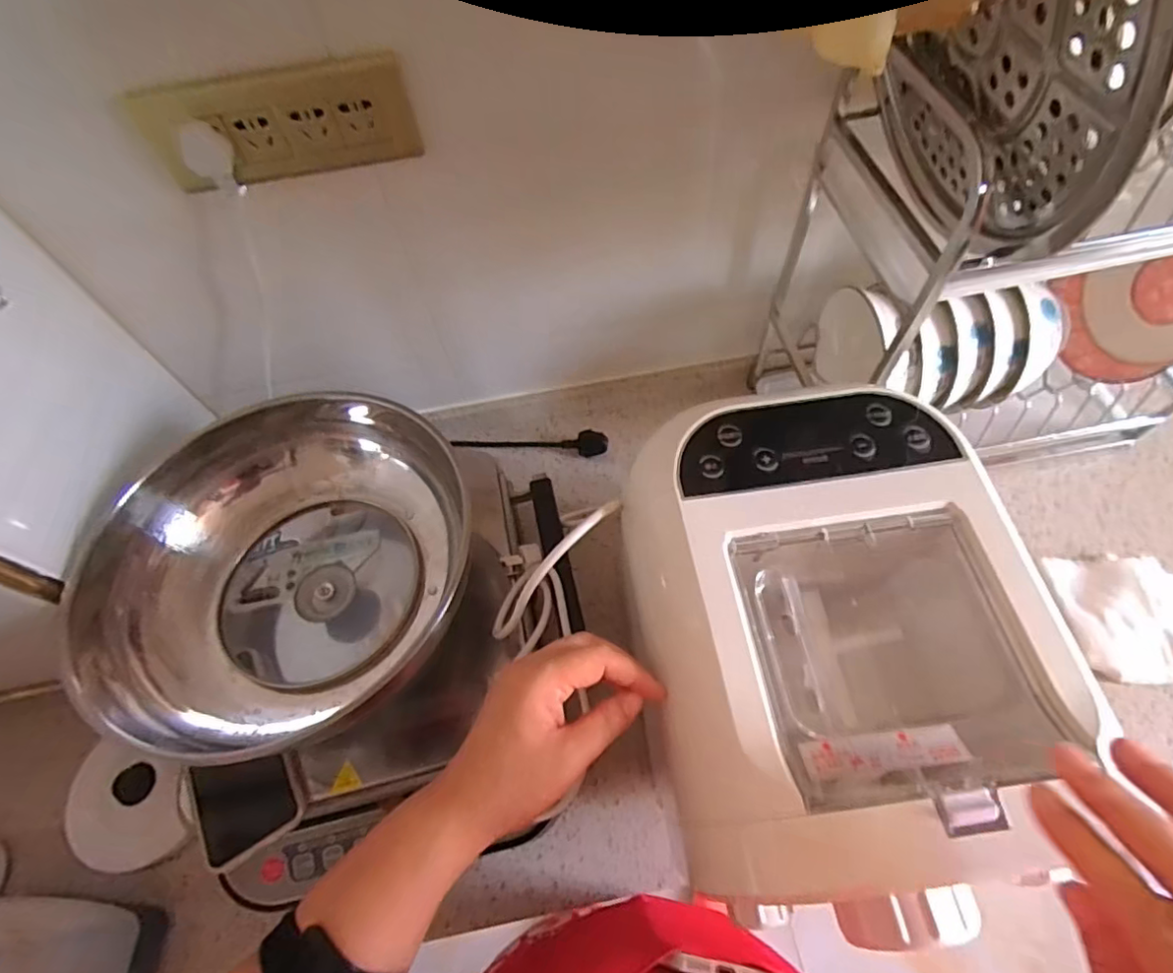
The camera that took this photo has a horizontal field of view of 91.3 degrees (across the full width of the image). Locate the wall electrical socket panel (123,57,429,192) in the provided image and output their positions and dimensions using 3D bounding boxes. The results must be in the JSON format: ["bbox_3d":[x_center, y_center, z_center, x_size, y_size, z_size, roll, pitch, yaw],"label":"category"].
[{"bbox_3d":[-0.216,-0.261,0.417,0.176,0.073,0.021,-17,61,-7],"label":"wall electrical socket panel"}]

